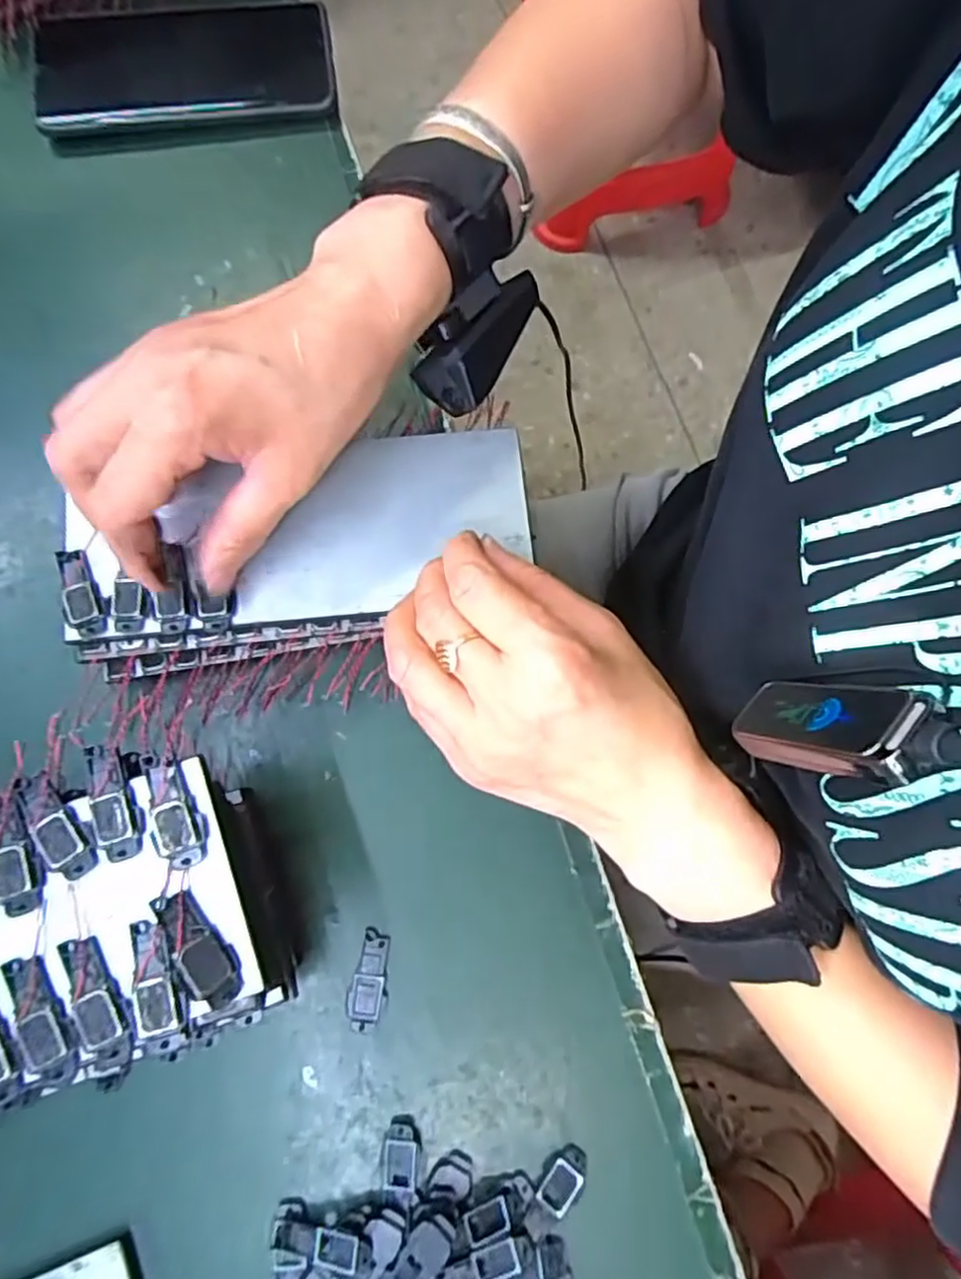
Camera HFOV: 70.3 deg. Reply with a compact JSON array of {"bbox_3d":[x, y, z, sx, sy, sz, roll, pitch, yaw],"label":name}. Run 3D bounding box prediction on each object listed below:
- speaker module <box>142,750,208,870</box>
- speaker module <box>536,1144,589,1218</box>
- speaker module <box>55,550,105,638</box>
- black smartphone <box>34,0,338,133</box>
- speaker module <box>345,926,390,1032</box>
[{"bbox_3d":[-0.105,0.057,0.234,0.016,0.008,0.040,-17,79,-3],"label":"speaker module"},{"bbox_3d":[0.035,0.224,0.283,0.014,0.006,0.024,38,81,7],"label":"speaker module"},{"bbox_3d":[-0.170,-0.020,0.289,0.013,0.004,0.039,-18,79,-3],"label":"speaker module"},{"bbox_3d":[-0.164,-0.325,0.381,0.159,0.008,0.074,-9,79,-1],"label":"black smartphone"},{"bbox_3d":[-0.048,0.149,0.298,0.016,0.004,0.040,14,79,3],"label":"speaker module"}]

